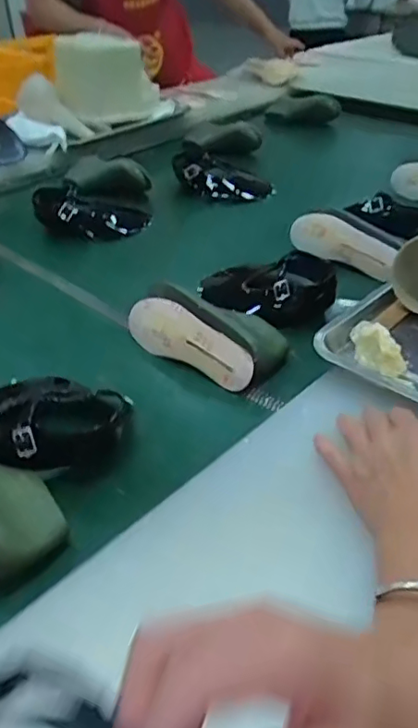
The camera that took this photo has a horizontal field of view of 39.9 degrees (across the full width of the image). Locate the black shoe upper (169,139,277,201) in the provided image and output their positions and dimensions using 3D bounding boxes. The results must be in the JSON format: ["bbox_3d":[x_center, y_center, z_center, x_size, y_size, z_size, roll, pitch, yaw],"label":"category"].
[{"bbox_3d":[0.026,-0.357,1.119,0.195,0.077,0.094,17,34,-8],"label":"black shoe upper"}]

